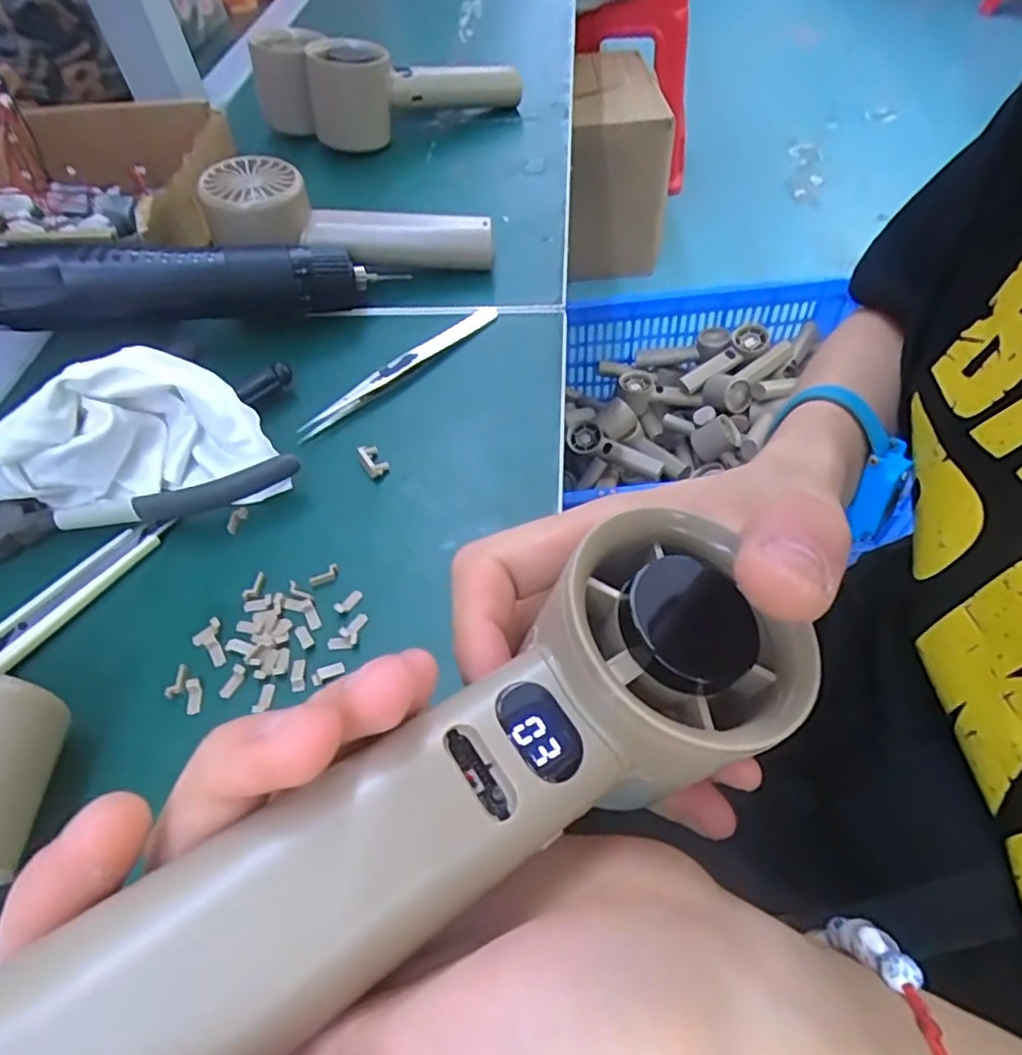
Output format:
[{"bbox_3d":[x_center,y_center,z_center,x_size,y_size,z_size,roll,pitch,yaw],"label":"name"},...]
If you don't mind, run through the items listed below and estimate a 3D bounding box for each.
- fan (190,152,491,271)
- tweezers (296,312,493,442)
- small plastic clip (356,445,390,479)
[{"bbox_3d":[-0.093,-0.177,0.373,0.160,0.039,0.045,6,52,-12],"label":"fan"},{"bbox_3d":[-0.057,-0.084,0.331,0.014,0.010,0.127,37,64,27],"label":"tweezers"},{"bbox_3d":[-0.065,-0.032,0.297,0.011,0.005,0.019,-29,56,-16],"label":"small plastic clip"}]

